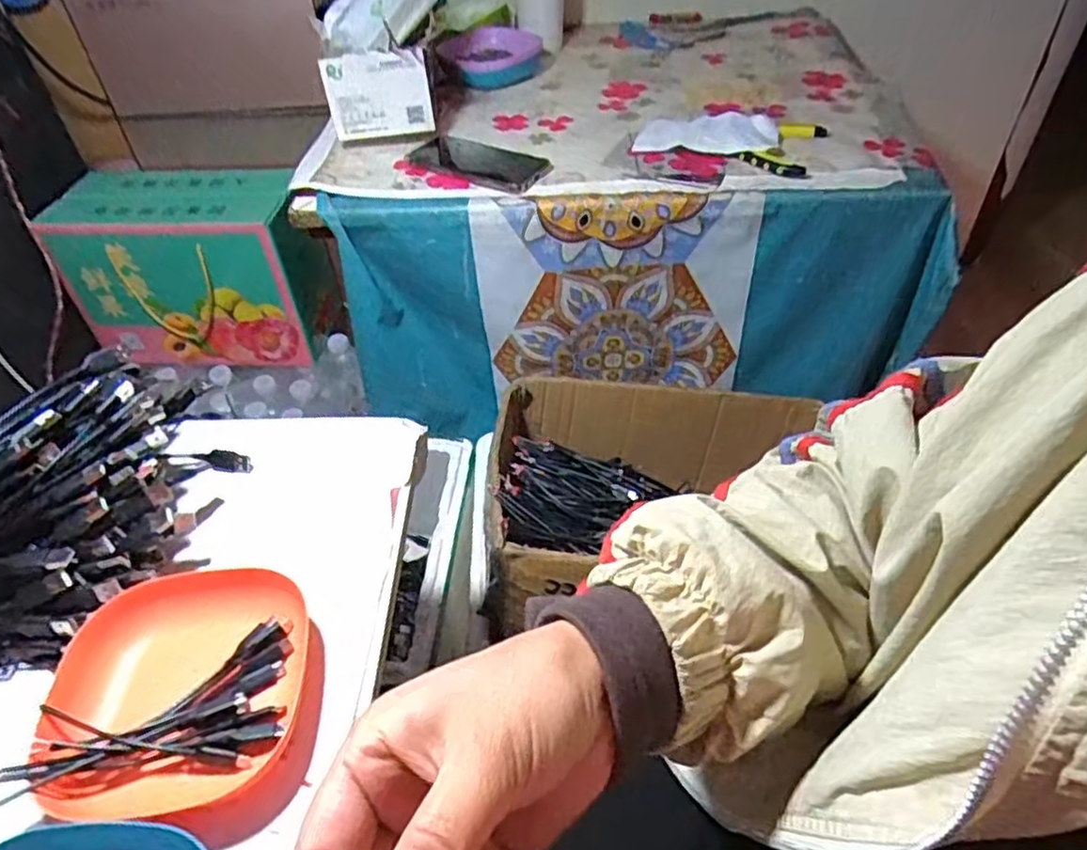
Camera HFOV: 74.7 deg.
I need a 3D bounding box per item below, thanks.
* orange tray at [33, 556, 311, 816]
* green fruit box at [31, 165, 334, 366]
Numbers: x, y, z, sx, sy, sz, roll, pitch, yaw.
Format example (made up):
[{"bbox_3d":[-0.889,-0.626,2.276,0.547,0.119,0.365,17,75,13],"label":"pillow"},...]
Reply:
[{"bbox_3d":[-0.205,0.148,0.402,0.135,0.036,0.134,-4,45,-1],"label":"orange tray"},{"bbox_3d":[-0.490,-0.233,1.049,0.341,0.233,0.157,-1,45,2],"label":"green fruit box"}]

